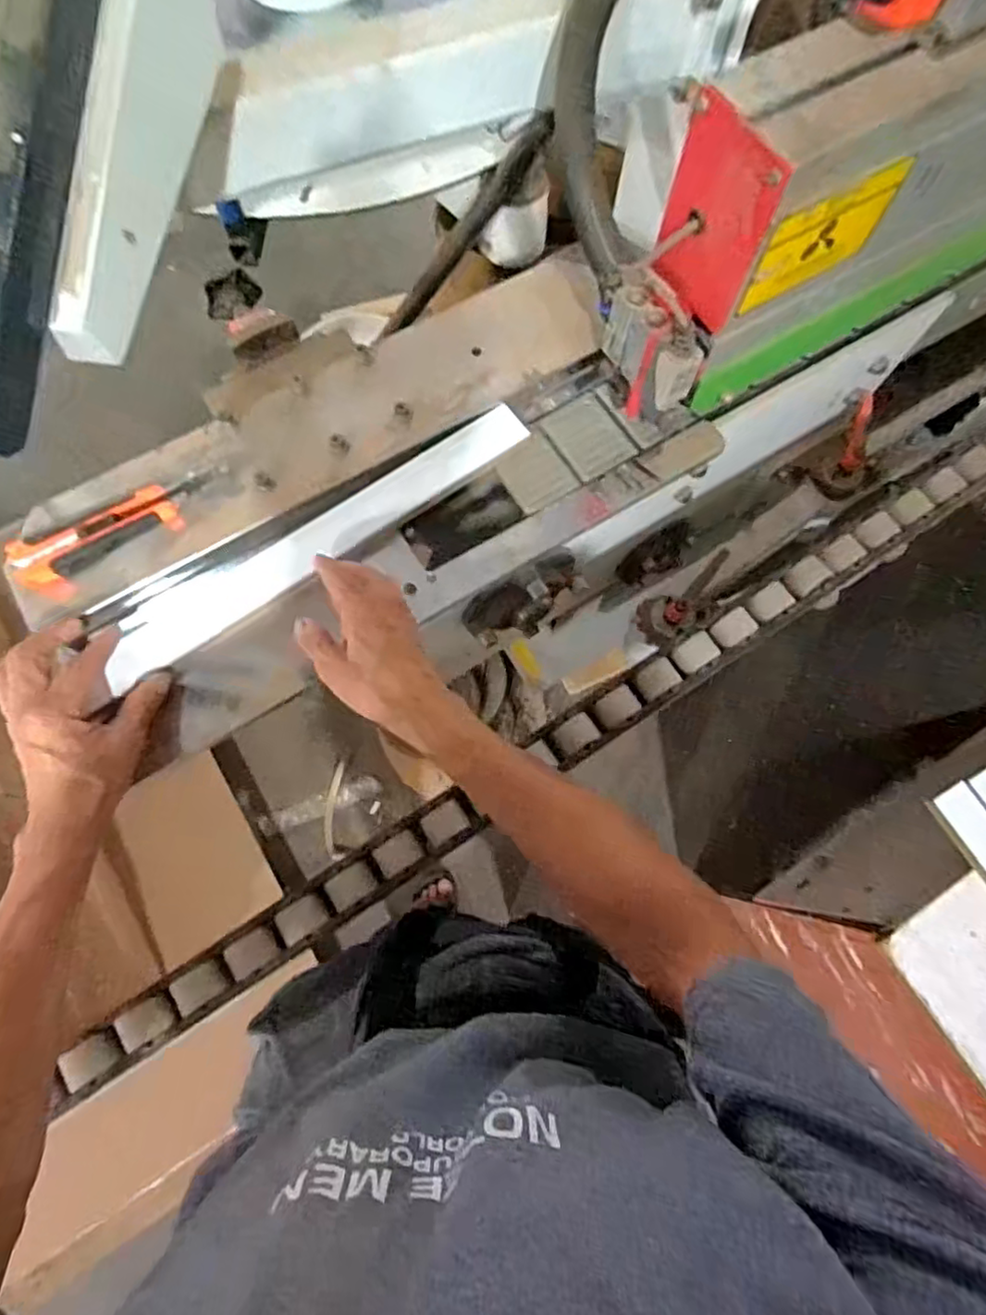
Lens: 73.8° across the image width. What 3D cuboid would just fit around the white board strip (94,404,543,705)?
[{"bbox_3d":[-0.141,-0.101,0.552,0.389,0.015,0.049,-34,78,-10],"label":"white board strip"}]

